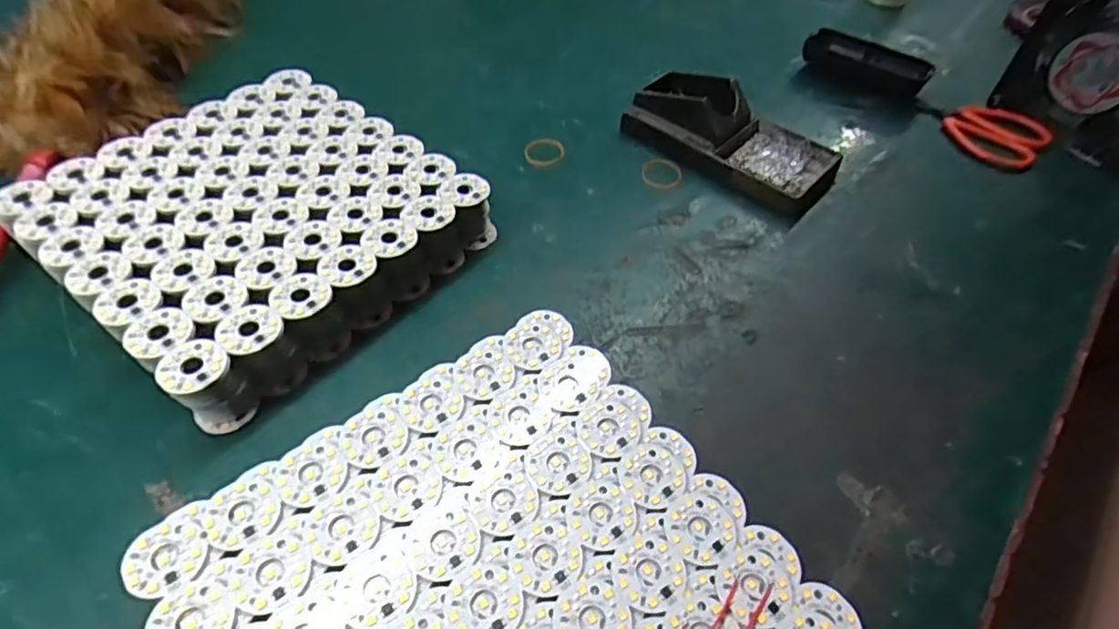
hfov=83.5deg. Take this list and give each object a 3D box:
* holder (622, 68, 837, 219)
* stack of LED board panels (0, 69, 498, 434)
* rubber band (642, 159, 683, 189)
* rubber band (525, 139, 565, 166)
[{"bbox_3d":[0.136,-0.144,0.489,0.159,0.040,0.084,36,56,23],"label":"holder"},{"bbox_3d":[-0.189,-0.061,0.398,0.208,0.039,0.208,33,55,22],"label":"stack of LED board panels"},{"bbox_3d":[0.079,-0.109,0.480,0.031,0.004,0.035,1,50,-3],"label":"rubber band"},{"bbox_3d":[-0.011,-0.130,0.493,0.031,0.004,0.031,-2,50,-6],"label":"rubber band"}]

